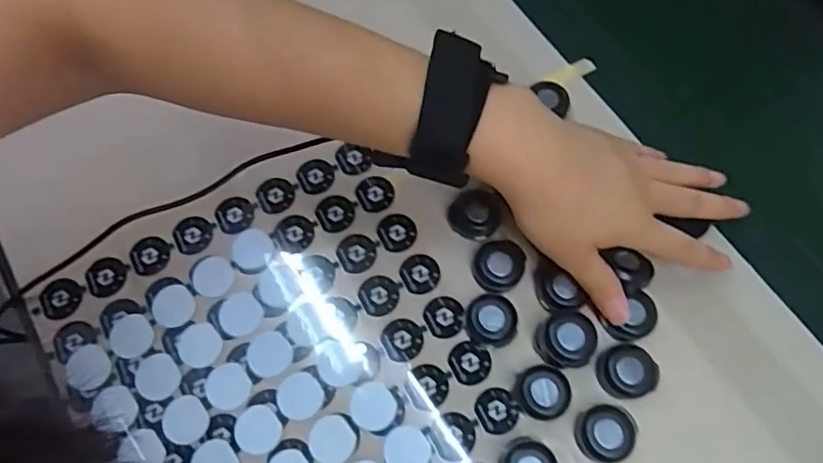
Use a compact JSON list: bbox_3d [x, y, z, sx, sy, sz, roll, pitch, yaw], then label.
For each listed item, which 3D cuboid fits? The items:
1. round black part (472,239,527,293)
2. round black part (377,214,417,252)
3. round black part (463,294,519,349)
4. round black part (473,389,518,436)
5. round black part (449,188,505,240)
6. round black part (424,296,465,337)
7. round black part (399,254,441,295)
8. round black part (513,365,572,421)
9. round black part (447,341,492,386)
[{"bbox_3d":[0.052,0.020,0.327,0.029,0.011,0.031,0,71,1],"label":"round black part"},{"bbox_3d":[-0.008,0.000,0.341,0.023,0.004,0.023,0,71,1],"label":"round black part"},{"bbox_3d":[0.046,0.050,0.317,0.029,0.011,0.028,0,71,1],"label":"round black part"},{"bbox_3d":[0.046,0.097,0.305,0.022,0.004,0.023,0,71,1],"label":"round black part"},{"bbox_3d":[0.040,-0.011,0.338,0.031,0.008,0.031,0,71,1],"label":"round black part"},{"bbox_3d":[0.019,0.049,0.323,0.022,0.004,0.023,0,71,1],"label":"round black part"},{"bbox_3d":[0.005,0.025,0.332,0.022,0.004,0.023,0,71,1],"label":"round black part"},{"bbox_3d":[0.070,0.087,0.303,0.028,0.011,0.027,0,71,1],"label":"round black part"},{"bbox_3d":[0.033,0.073,0.314,0.023,0.004,0.023,0,71,1],"label":"round black part"}]

